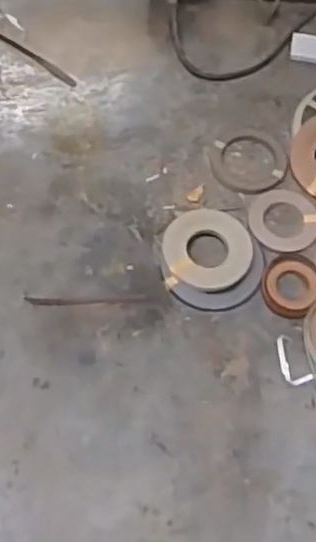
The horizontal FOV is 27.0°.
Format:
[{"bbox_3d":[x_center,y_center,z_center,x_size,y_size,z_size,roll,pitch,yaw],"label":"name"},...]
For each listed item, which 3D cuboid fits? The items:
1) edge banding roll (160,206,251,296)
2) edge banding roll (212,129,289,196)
[{"bbox_3d":[0.127,-0.053,1.679,0.219,0.025,0.216,0,73,1],"label":"edge banding roll"},{"bbox_3d":[0.255,-0.317,1.840,0.213,0.022,0.229,0,63,0],"label":"edge banding roll"}]

